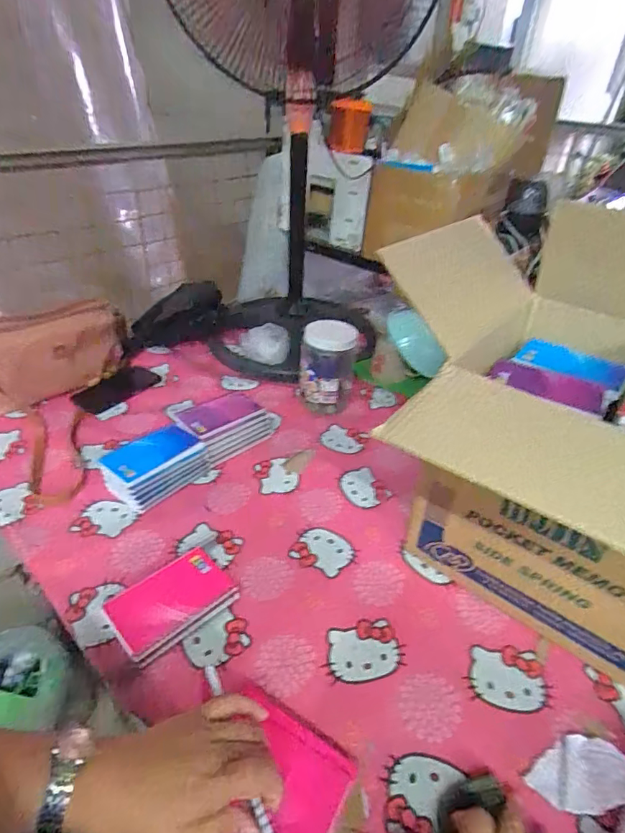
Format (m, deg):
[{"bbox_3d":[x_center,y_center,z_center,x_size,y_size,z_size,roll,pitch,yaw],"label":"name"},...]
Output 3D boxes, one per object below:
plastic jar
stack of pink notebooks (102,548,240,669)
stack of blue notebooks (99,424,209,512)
[{"bbox_3d":[0.028,-0.092,0.917,0.096,0.157,0.090,2,35,-2],"label":"plastic jar"},{"bbox_3d":[-0.165,0.218,0.568,0.134,0.028,0.089,-27,45,-37],"label":"stack of pink notebooks"},{"bbox_3d":[-0.242,0.076,0.735,0.091,0.064,0.139,30,42,33],"label":"stack of blue notebooks"}]

